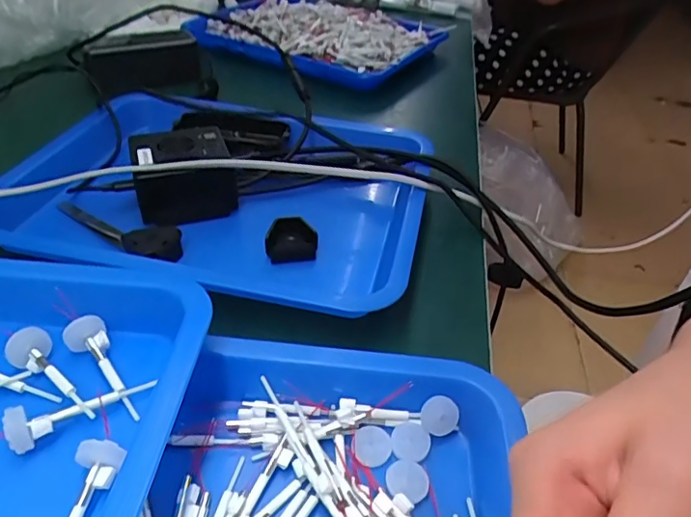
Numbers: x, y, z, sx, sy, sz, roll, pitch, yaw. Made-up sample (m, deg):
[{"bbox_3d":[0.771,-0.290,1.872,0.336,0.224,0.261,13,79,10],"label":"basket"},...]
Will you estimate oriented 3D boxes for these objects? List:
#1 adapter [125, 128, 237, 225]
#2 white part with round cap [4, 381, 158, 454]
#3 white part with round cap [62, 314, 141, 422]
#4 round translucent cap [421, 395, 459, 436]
[{"bbox_3d":[-0.133,-0.070,0.443,0.076,0.052,0.068,-10,41,-17],"label":"adapter"},{"bbox_3d":[-0.126,0.070,0.256,0.064,0.020,0.017,-26,48,-32],"label":"white part with round cap"},{"bbox_3d":[-0.124,0.055,0.272,0.021,0.020,0.063,-22,46,-30],"label":"white part with round cap"},{"bbox_3d":[0.052,0.086,0.293,0.019,0.004,0.020,7,82,5],"label":"round translucent cap"}]

